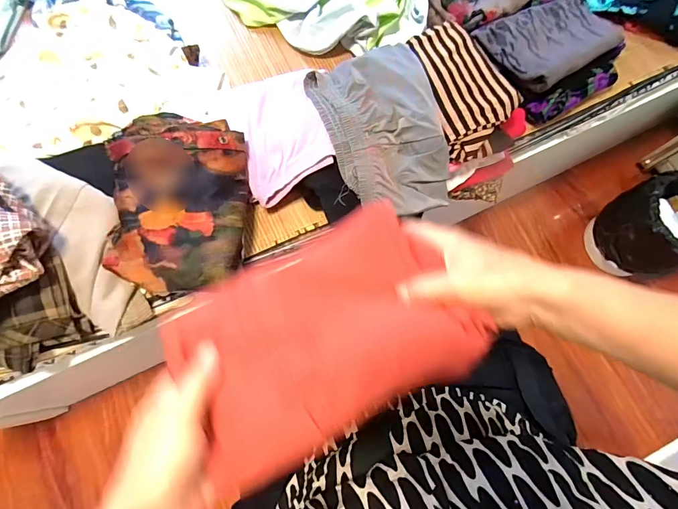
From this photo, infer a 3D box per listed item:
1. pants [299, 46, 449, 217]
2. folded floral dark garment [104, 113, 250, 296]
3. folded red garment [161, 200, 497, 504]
[{"bbox_3d":[0.074,-0.210,0.634,0.183,0.059,0.305,-19,75,-6],"label":"pants"},{"bbox_3d":[-0.261,-0.099,0.609,0.216,0.078,0.308,0,74,-1],"label":"folded floral dark garment"},{"bbox_3d":[-0.010,0.058,0.295,0.215,0.036,0.144,-26,76,-8],"label":"folded red garment"}]

